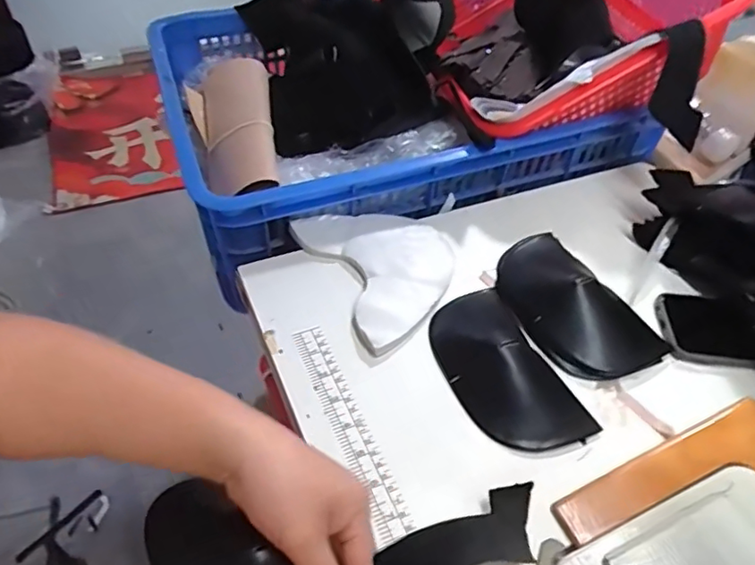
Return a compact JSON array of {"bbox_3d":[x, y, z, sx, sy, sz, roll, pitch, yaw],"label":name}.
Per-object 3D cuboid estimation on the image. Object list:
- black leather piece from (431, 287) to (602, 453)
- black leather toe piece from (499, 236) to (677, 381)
[{"bbox_3d":[0.103,0.069,0.478,0.085,0.026,0.160,-19,52,-19],"label":"black leather piece"},{"bbox_3d":[0.176,0.016,0.522,0.099,0.039,0.173,-27,55,-24],"label":"black leather toe piece"}]

